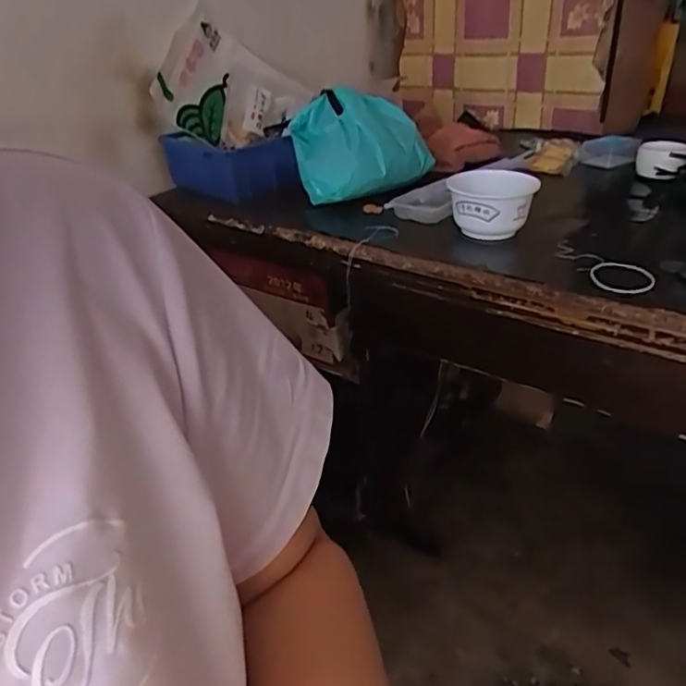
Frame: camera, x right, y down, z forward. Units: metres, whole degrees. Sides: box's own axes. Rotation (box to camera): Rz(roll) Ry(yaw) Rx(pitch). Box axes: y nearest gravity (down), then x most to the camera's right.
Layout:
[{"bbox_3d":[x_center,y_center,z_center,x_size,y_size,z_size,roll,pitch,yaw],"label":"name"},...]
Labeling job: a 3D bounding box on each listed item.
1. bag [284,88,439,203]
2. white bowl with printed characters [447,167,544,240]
[{"bbox_3d":[0.029,-0.309,0.901,0.207,0.140,0.126,-16,32,-19],"label":"bag"},{"bbox_3d":[0.198,-0.187,0.786,0.112,0.067,0.127,-2,30,5],"label":"white bowl with printed characters"}]

